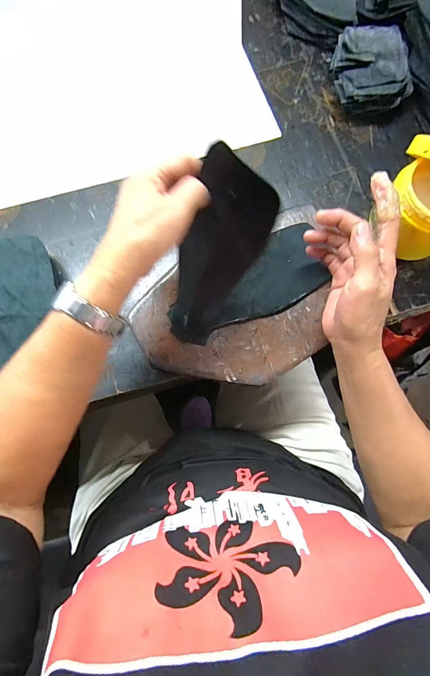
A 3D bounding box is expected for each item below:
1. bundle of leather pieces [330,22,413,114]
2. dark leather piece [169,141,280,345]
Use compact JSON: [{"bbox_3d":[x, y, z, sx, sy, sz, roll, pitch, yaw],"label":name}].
[{"bbox_3d":[0.216,-0.372,0.462,0.103,0.050,0.122,-4,77,-2],"label":"bundle of leather pieces"},{"bbox_3d":[0.002,-0.077,0.327,0.071,0.027,0.183,26,122,4],"label":"dark leather piece"}]

